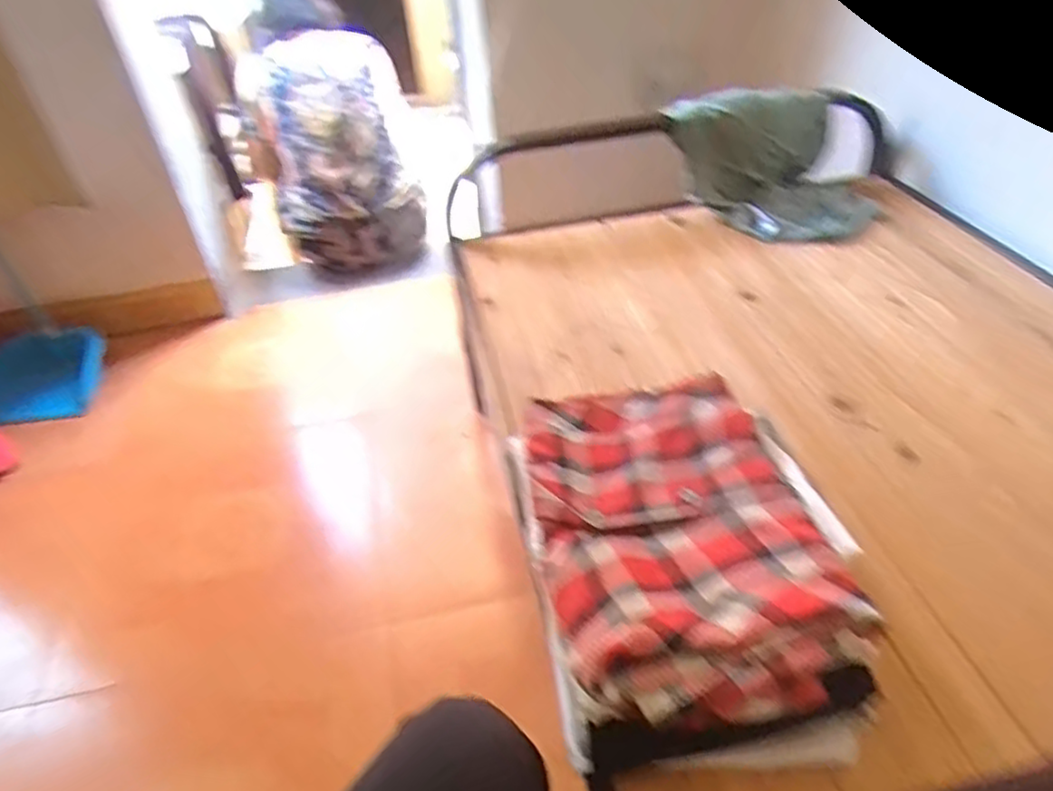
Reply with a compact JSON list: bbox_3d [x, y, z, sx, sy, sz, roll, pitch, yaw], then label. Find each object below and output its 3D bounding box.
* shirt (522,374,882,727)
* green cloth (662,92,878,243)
[{"bbox_3d":[0.116,0.099,0.555,0.207,0.035,0.304,-9,40,-4],"label":"shirt"},{"bbox_3d":[0.411,-0.374,1.095,0.242,0.152,0.282,-24,43,-23],"label":"green cloth"}]

